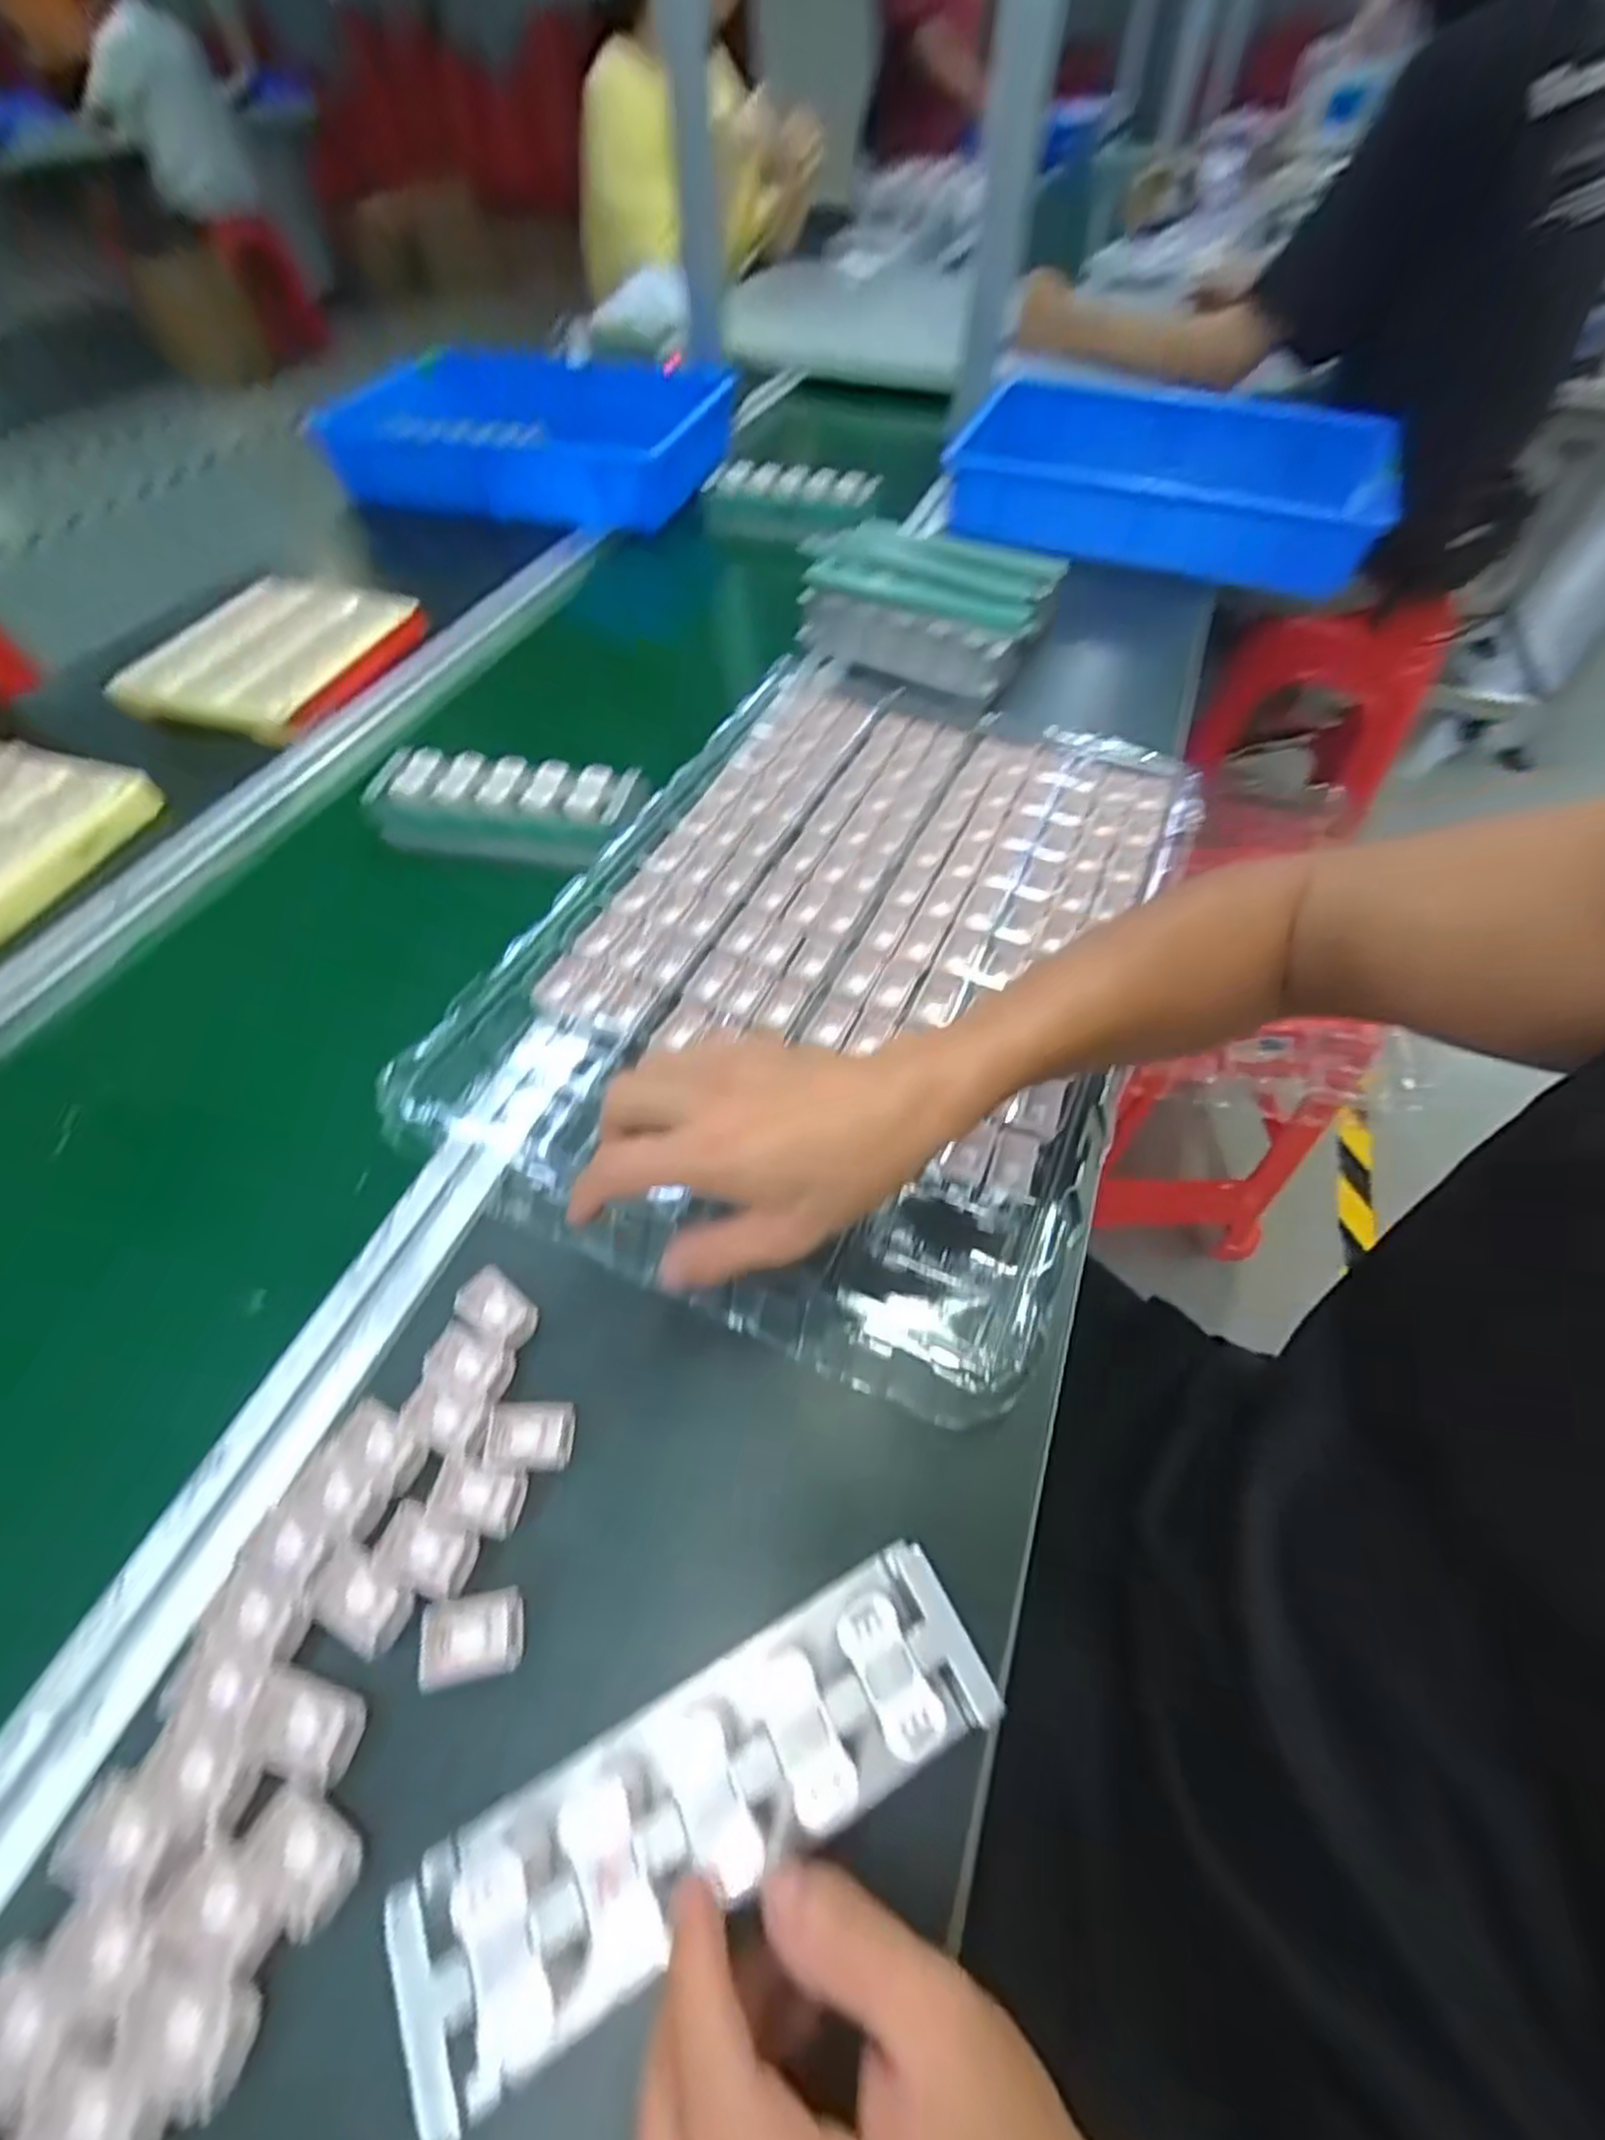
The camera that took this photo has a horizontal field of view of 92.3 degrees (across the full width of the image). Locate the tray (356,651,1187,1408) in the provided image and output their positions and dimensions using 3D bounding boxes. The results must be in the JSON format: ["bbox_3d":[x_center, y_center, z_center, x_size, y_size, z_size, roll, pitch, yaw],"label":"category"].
[{"bbox_3d":[0.036,-0.095,0.492,0.350,0.037,0.512,21,59,13],"label":"tray"}]

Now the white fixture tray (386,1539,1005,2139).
[{"bbox_3d":[-0.028,0.235,0.255,0.185,0.042,0.054,-23,59,-15],"label":"white fixture tray"}]

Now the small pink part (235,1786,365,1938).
[{"bbox_3d":[-0.167,0.262,0.257,0.038,0.007,0.023,27,59,17],"label":"small pink part"}]

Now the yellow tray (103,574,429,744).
[{"bbox_3d":[-0.473,-0.379,0.700,0.182,0.026,0.212,16,57,11],"label":"yellow tray"}]

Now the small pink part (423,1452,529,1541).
[{"bbox_3d":[-0.134,0.174,0.317,0.038,0.005,0.025,11,57,7],"label":"small pink part"}]

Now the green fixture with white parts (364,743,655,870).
[{"bbox_3d":[-0.213,-0.194,0.572,0.199,0.053,0.054,11,56,7],"label":"green fixture with white parts"}]

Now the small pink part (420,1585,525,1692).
[{"bbox_3d":[-0.125,0.215,0.293,0.035,0.008,0.027,-9,56,-6],"label":"small pink part"}]

